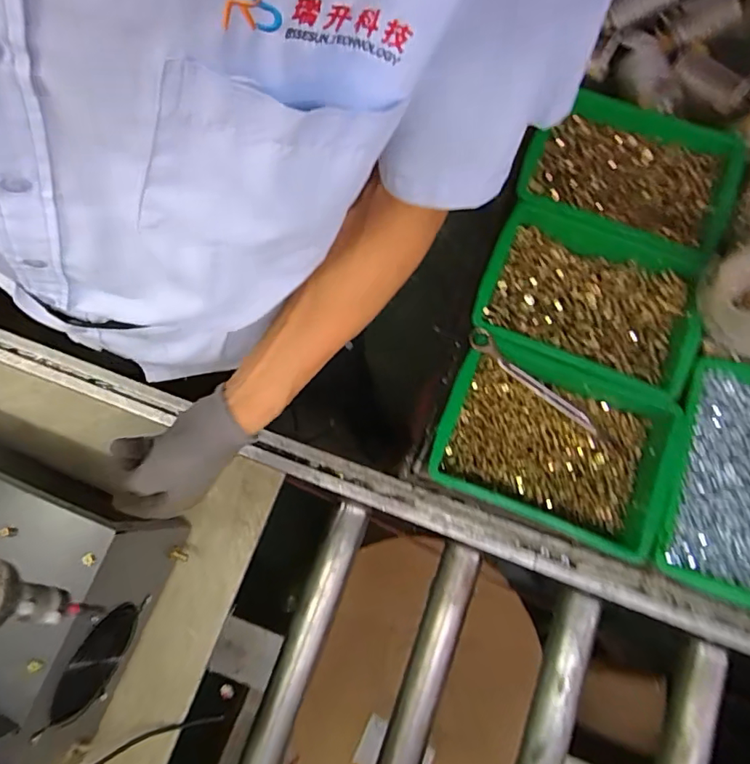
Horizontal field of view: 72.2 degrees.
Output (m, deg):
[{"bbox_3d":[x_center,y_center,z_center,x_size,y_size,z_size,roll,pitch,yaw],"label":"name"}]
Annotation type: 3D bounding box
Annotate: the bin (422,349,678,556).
[{"bbox_3d":[0.201,0.074,0.596,0.250,0.086,0.176,21,78,7],"label":"bin"}]

